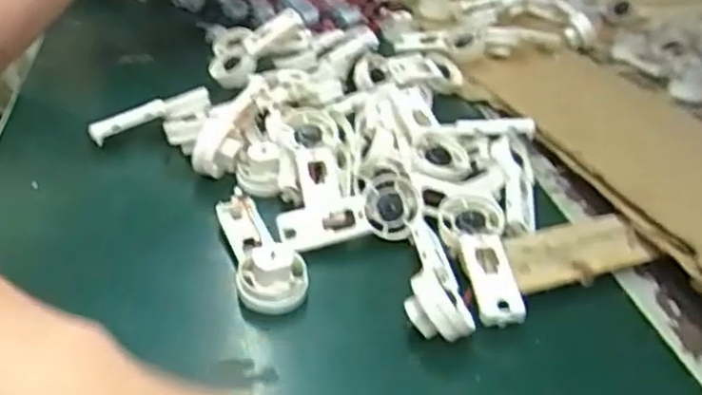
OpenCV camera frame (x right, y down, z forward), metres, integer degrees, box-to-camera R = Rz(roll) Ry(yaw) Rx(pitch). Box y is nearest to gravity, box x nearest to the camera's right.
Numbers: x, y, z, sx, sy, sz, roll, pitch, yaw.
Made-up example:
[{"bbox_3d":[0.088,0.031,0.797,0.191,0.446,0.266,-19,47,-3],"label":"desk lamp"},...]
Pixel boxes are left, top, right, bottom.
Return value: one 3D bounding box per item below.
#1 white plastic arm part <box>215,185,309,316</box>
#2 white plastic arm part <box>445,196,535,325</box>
[{"bbox_3d":[-0.054,0.029,0.410,0.040,0.032,0.096,-6,35,-16],"label":"white plastic arm part"},{"bbox_3d":[0.078,0.045,0.383,0.023,0.009,0.059,-3,48,-9],"label":"white plastic arm part"}]

